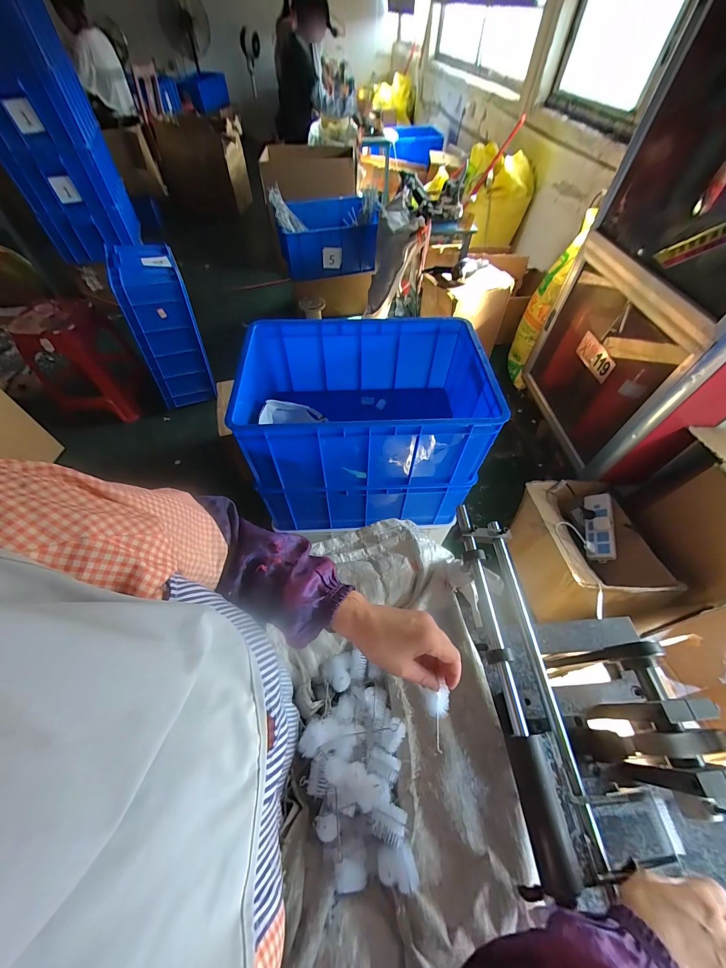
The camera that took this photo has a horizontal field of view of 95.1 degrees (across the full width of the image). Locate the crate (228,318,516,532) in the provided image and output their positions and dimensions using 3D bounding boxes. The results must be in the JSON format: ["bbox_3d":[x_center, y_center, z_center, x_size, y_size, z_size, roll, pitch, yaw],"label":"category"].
[{"bbox_3d":[0.004,-0.157,0.997,0.636,0.468,0.413,-2,55,-2],"label":"crate"}]

